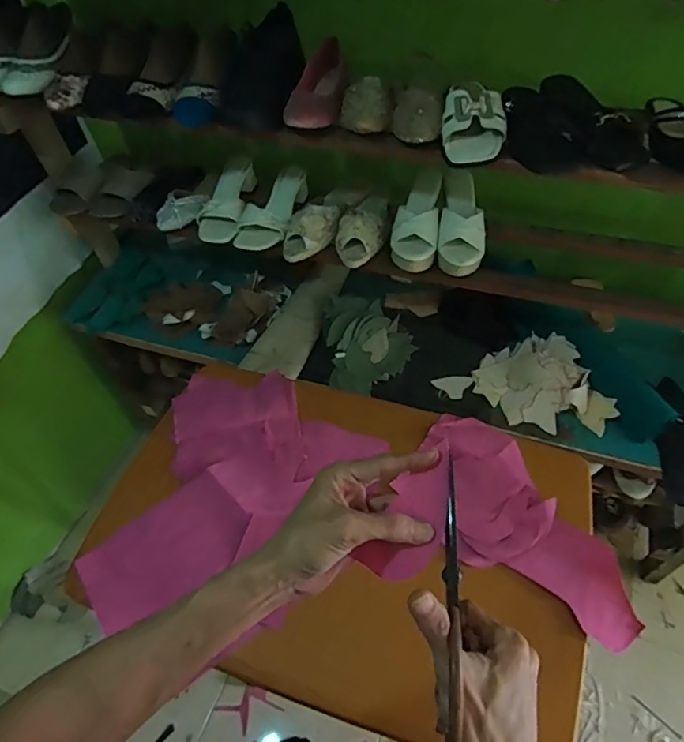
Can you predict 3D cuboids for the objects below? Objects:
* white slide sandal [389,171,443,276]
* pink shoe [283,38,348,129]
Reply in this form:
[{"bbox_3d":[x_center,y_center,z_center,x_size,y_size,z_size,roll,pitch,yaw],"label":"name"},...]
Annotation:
[{"bbox_3d":[0.140,-0.283,0.985,0.083,0.064,0.210,6,52,10],"label":"white slide sandal"},{"bbox_3d":[-0.037,-0.455,0.845,0.076,0.057,0.217,3,52,8],"label":"pink shoe"}]

